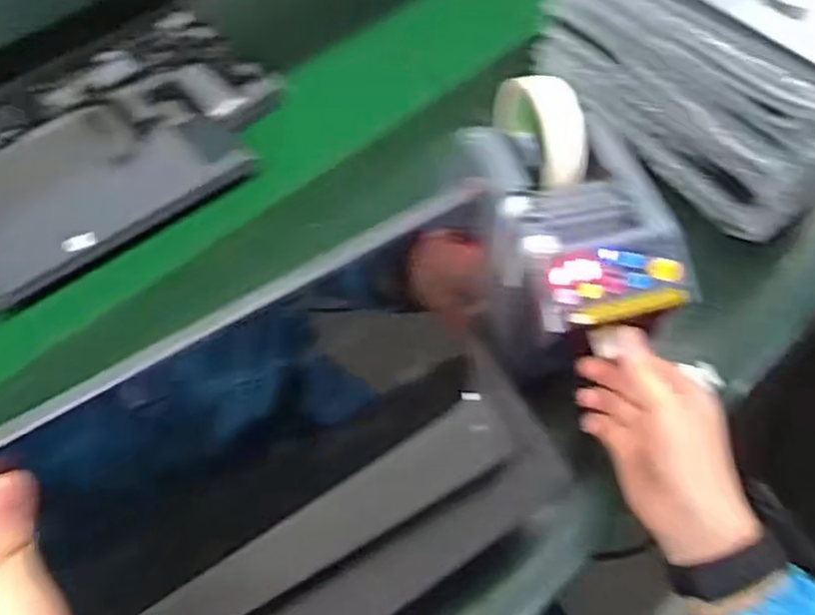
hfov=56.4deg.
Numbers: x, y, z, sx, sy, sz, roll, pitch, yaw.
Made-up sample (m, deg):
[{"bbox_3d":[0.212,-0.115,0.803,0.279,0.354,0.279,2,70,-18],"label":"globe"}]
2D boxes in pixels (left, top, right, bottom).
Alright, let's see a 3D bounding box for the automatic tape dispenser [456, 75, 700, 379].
[{"bbox_3d":[0.107,-0.067,0.543,0.127,0.114,0.200,-15,59,-11],"label":"automatic tape dispenser"}]

